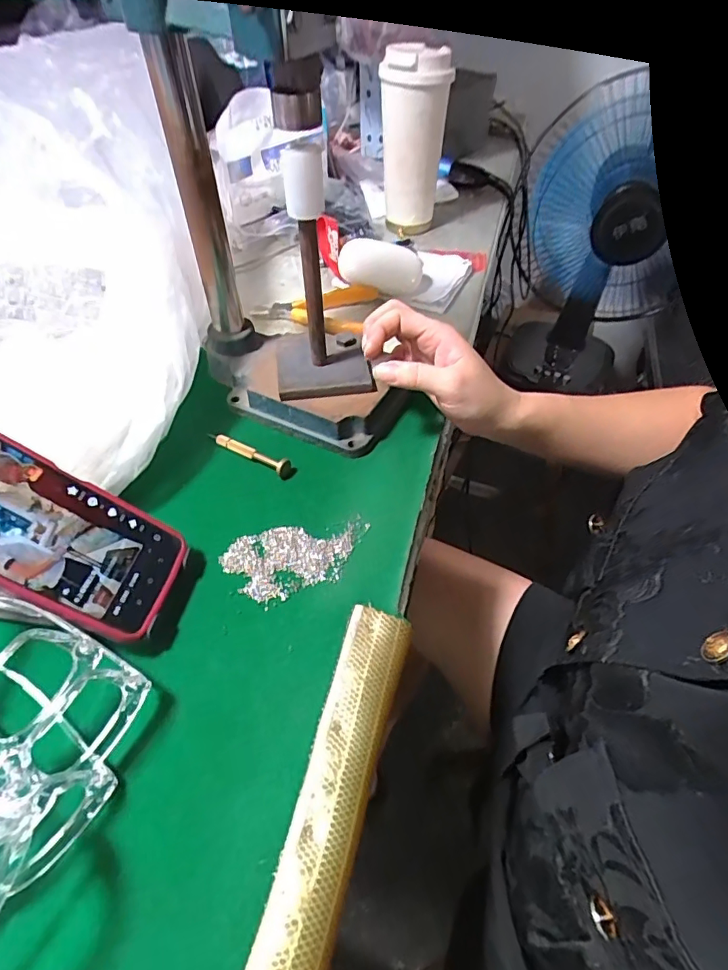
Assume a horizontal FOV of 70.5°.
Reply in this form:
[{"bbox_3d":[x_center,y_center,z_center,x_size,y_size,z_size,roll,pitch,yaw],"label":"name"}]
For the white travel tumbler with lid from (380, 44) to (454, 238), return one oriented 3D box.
[{"bbox_3d":[0.063,-0.447,0.685,0.085,0.198,0.074,1,49,1],"label":"white travel tumbler with lid"}]

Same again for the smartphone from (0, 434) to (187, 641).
[{"bbox_3d":[-0.194,0.024,0.307,0.169,0.006,0.078,35,46,-22],"label":"smartphone"}]

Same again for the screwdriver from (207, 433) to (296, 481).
[{"bbox_3d":[-0.098,-0.029,0.443,0.088,0.020,0.015,27,54,21],"label":"screwdriver"}]

